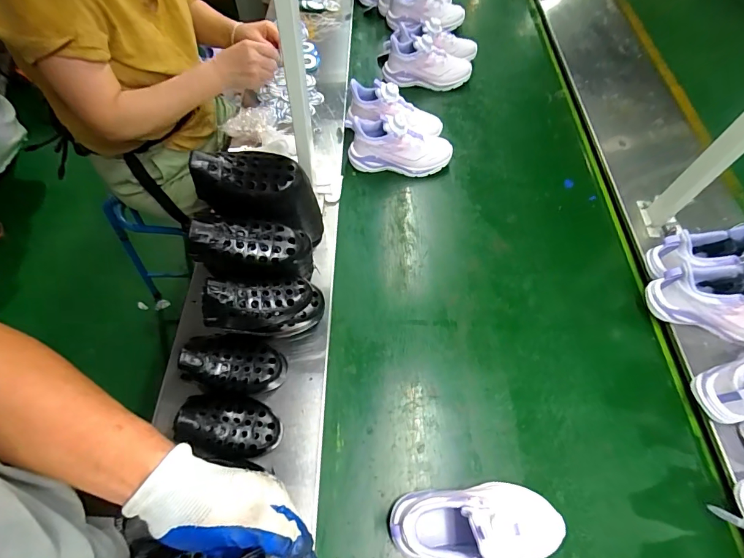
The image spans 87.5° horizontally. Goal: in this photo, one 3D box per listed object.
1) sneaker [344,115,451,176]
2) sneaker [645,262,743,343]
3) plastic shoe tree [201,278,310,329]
[{"bbox_3d":[0.058,-0.276,0.798,0.213,0.109,0.080,3,63,1],"label":"sneaker"},{"bbox_3d":[0.568,0.031,0.598,0.216,0.118,0.082,22,65,10],"label":"sneaker"},{"bbox_3d":[-0.147,0.024,0.519,0.145,0.059,0.067,-7,60,-21],"label":"plastic shoe tree"}]

